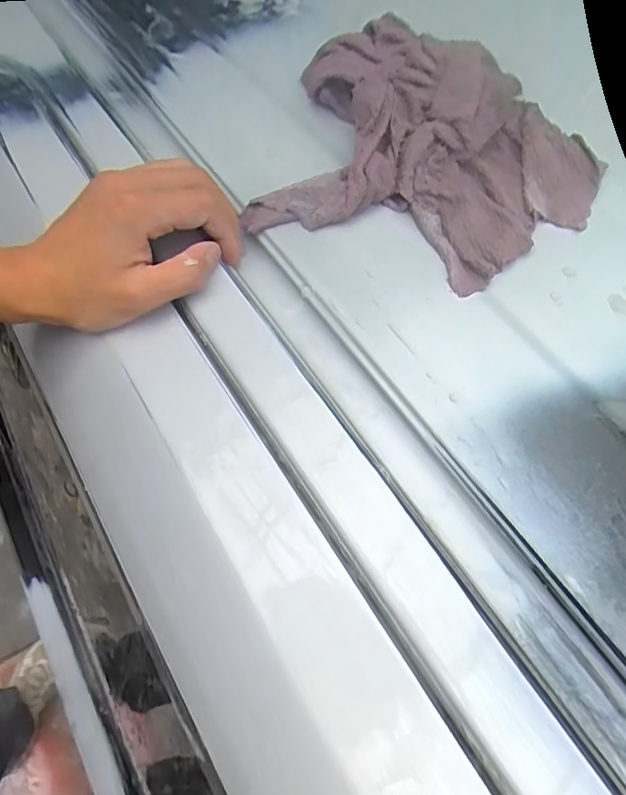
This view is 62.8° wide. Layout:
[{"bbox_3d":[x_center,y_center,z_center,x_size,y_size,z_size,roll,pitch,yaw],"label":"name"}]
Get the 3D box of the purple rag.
[{"bbox_3d":[0.070,-0.164,0.321,0.215,0.045,0.193,25,63,12],"label":"purple rag"}]

